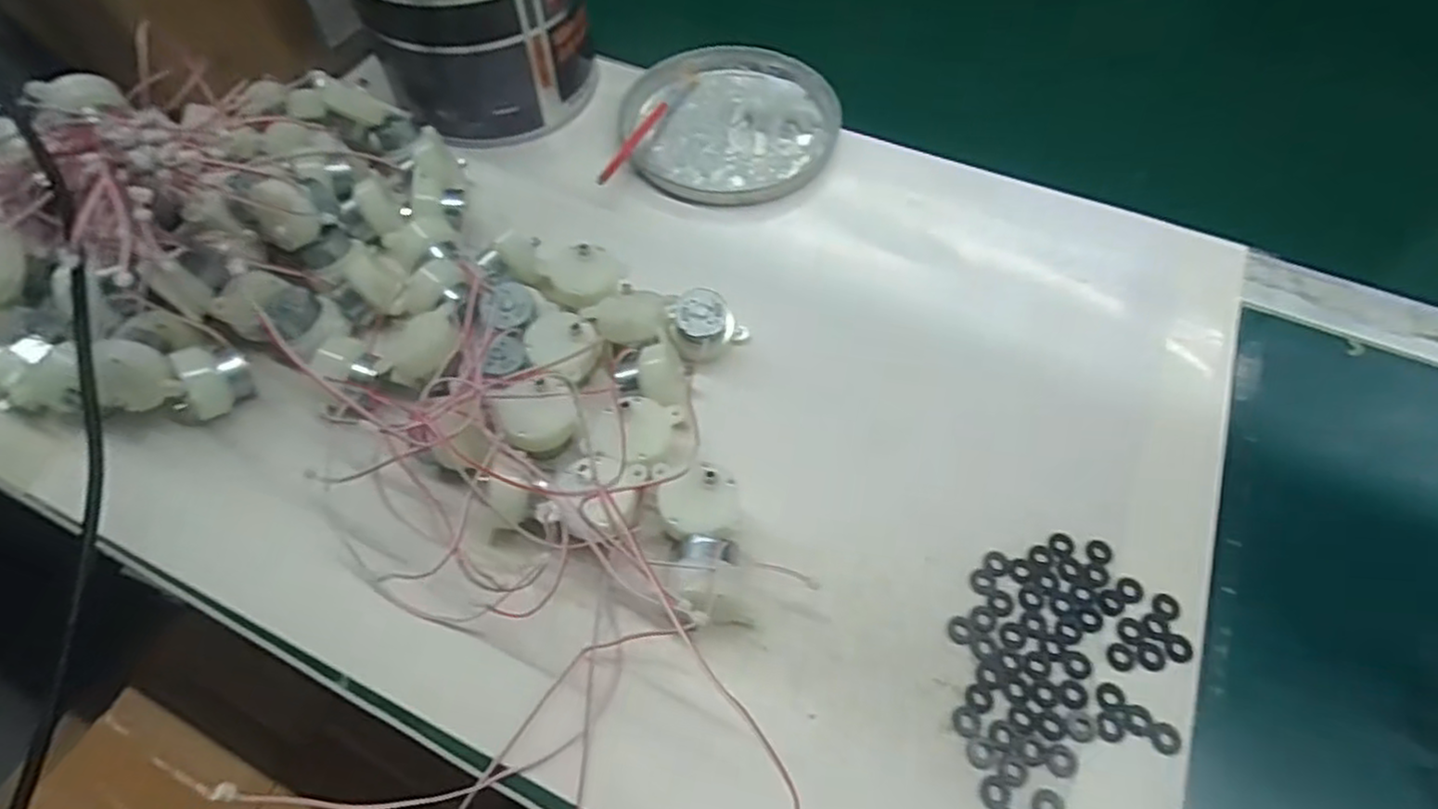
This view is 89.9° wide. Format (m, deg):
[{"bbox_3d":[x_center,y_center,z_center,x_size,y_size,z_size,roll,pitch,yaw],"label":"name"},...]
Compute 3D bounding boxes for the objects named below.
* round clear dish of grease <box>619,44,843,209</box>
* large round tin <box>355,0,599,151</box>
[{"bbox_3d":[0.006,-0.175,0.445,0.127,0.016,0.133,-1,57,1],"label":"round clear dish of grease"},{"bbox_3d":[-0.145,-0.243,0.429,0.122,0.108,0.130,-17,58,-9],"label":"large round tin"}]

